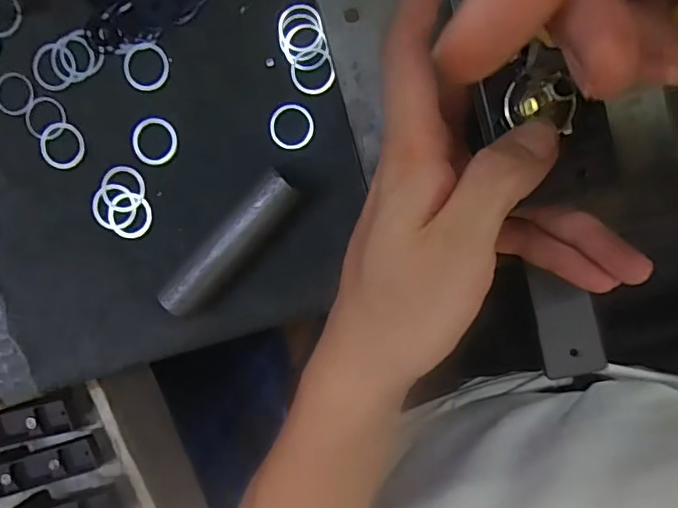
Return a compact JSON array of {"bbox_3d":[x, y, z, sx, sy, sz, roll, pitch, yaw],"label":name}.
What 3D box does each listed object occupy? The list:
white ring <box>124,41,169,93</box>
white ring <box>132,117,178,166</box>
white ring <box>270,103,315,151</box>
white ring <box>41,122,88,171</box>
[{"bbox_3d":[-0.106,-0.102,0.321,0.026,0.004,0.025,10,99,5],"label":"white ring"},{"bbox_3d":[-0.102,-0.062,0.325,0.025,0.004,0.026,1,98,6],"label":"white ring"},{"bbox_3d":[-0.025,-0.068,0.315,0.024,0.004,0.024,1,98,6],"label":"white ring"},{"bbox_3d":[-0.156,-0.061,0.331,0.026,0.004,0.026,1,98,6],"label":"white ring"}]

